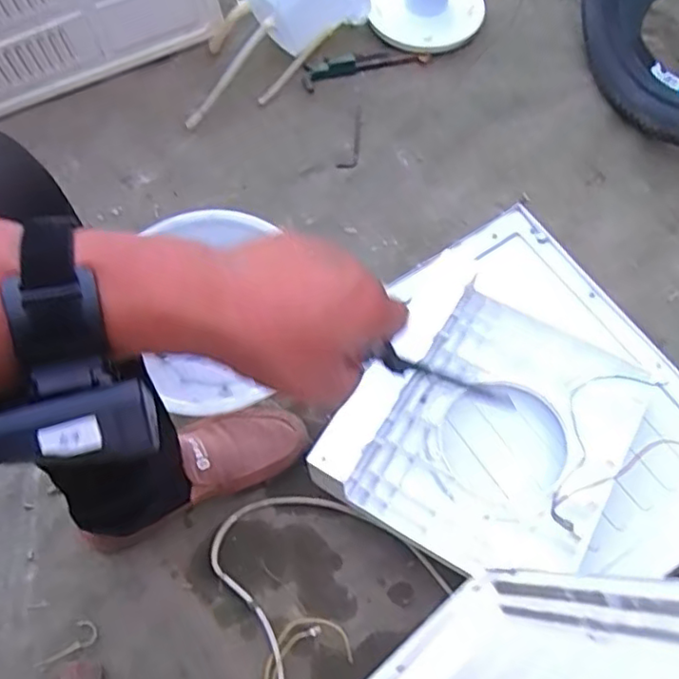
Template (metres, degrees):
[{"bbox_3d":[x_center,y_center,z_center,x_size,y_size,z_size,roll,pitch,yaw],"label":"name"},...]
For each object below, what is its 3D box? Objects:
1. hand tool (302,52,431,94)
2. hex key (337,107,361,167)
[{"bbox_3d":[0.039,-0.415,0.964,0.195,0.029,0.042,-19,67,-6],"label":"hand tool"},{"bbox_3d":[0.020,-0.291,0.924,0.028,0.006,0.103,10,77,7],"label":"hex key"}]

